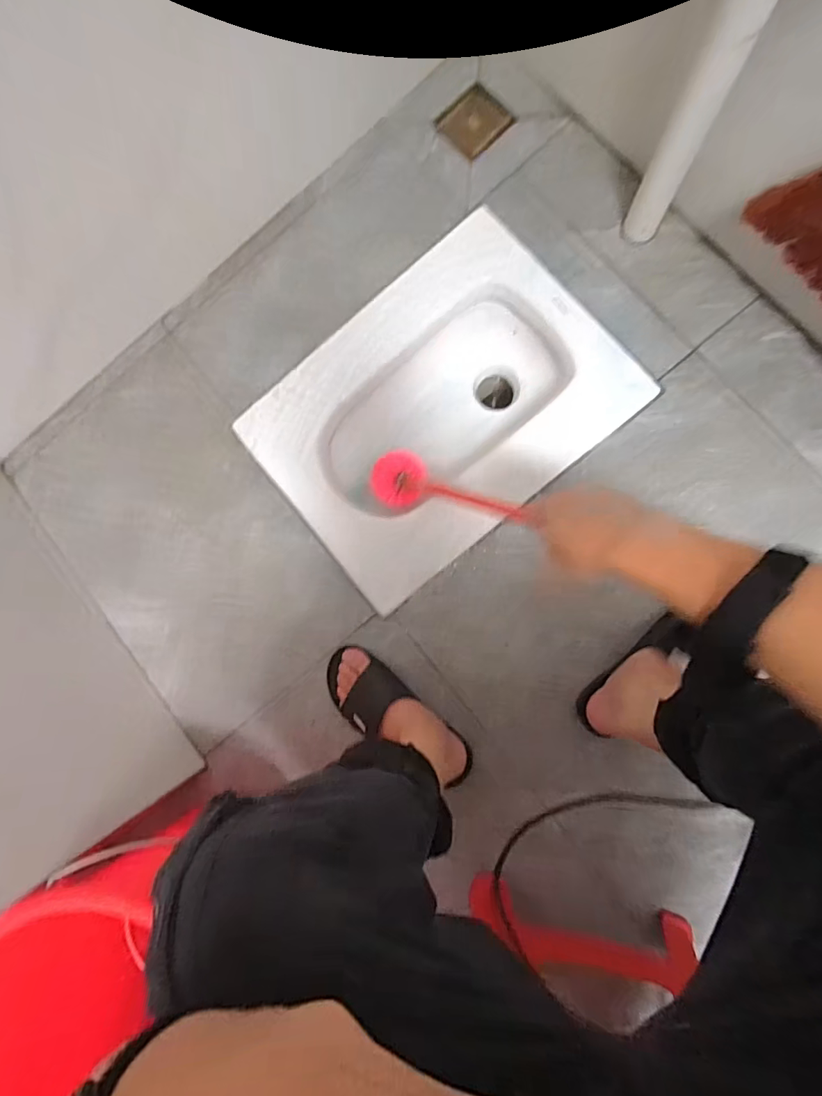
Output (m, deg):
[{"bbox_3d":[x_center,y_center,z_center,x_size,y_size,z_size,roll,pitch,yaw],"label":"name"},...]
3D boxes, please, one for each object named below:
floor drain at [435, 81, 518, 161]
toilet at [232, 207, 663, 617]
[{"bbox_3d":[0.104,-0.693,0.769,0.102,0.009,0.105,-40,82,3],"label":"floor drain"},{"bbox_3d":[0.048,-0.211,0.817,0.526,0.172,0.398,-39,83,3],"label":"toilet"}]

